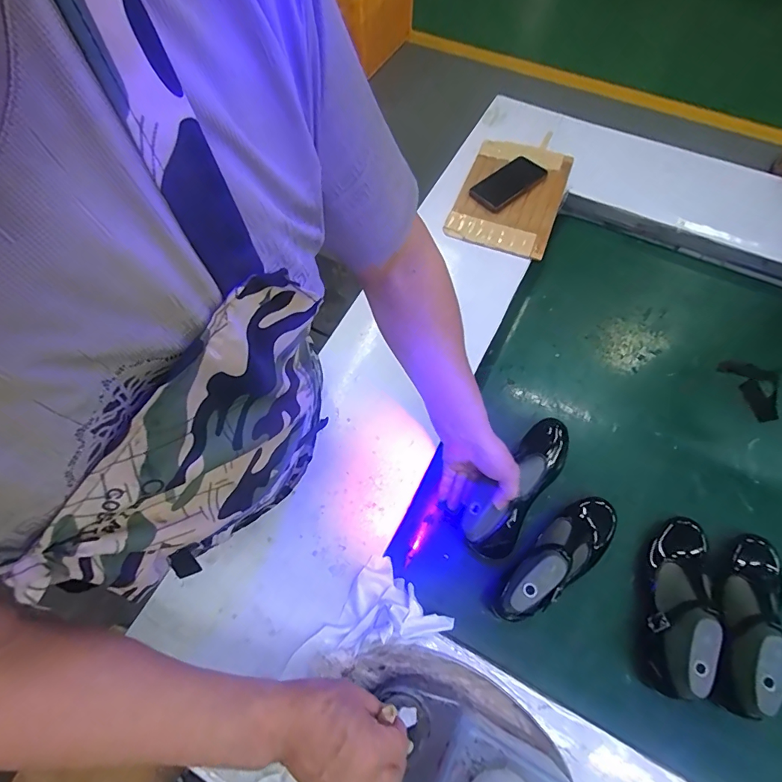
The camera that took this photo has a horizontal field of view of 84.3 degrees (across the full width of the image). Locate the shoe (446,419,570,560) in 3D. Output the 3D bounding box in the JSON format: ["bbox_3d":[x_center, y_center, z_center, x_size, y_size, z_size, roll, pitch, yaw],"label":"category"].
[{"bbox_3d":[0.187,0.133,0.629,0.087,0.102,0.225,39,67,17],"label":"shoe"}]

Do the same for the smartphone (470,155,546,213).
[{"bbox_3d":[0.239,-0.423,0.875,0.173,0.013,0.081,-40,70,-16],"label":"smartphone"}]

